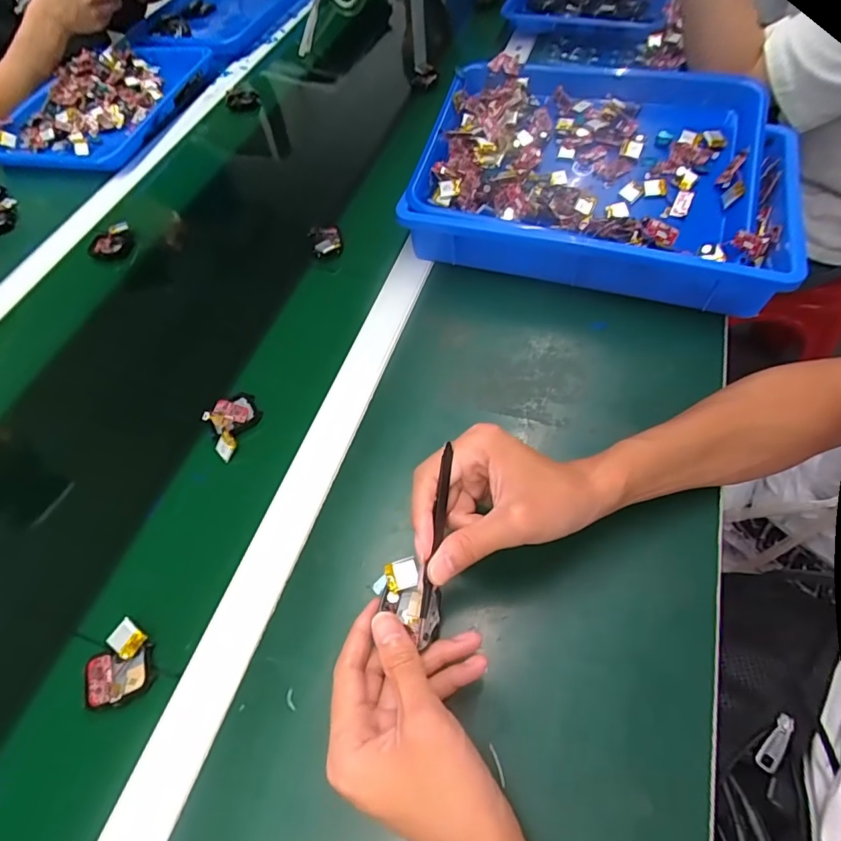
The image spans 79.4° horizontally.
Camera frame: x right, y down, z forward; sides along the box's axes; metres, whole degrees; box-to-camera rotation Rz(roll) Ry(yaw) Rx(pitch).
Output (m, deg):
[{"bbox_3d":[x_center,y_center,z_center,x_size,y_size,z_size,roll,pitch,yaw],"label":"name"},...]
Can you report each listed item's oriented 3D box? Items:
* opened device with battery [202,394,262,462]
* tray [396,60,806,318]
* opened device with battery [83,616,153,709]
[{"bbox_3d":[-0.171,0.001,0.458,0.041,0.016,0.058,28,64,21],"label":"opened device with battery"},{"bbox_3d":[0.194,-0.262,0.540,0.382,0.078,0.280,12,59,13],"label":"tray"},{"bbox_3d":[-0.213,0.169,0.354,0.041,0.012,0.051,-12,57,-2],"label":"opened device with battery"}]

